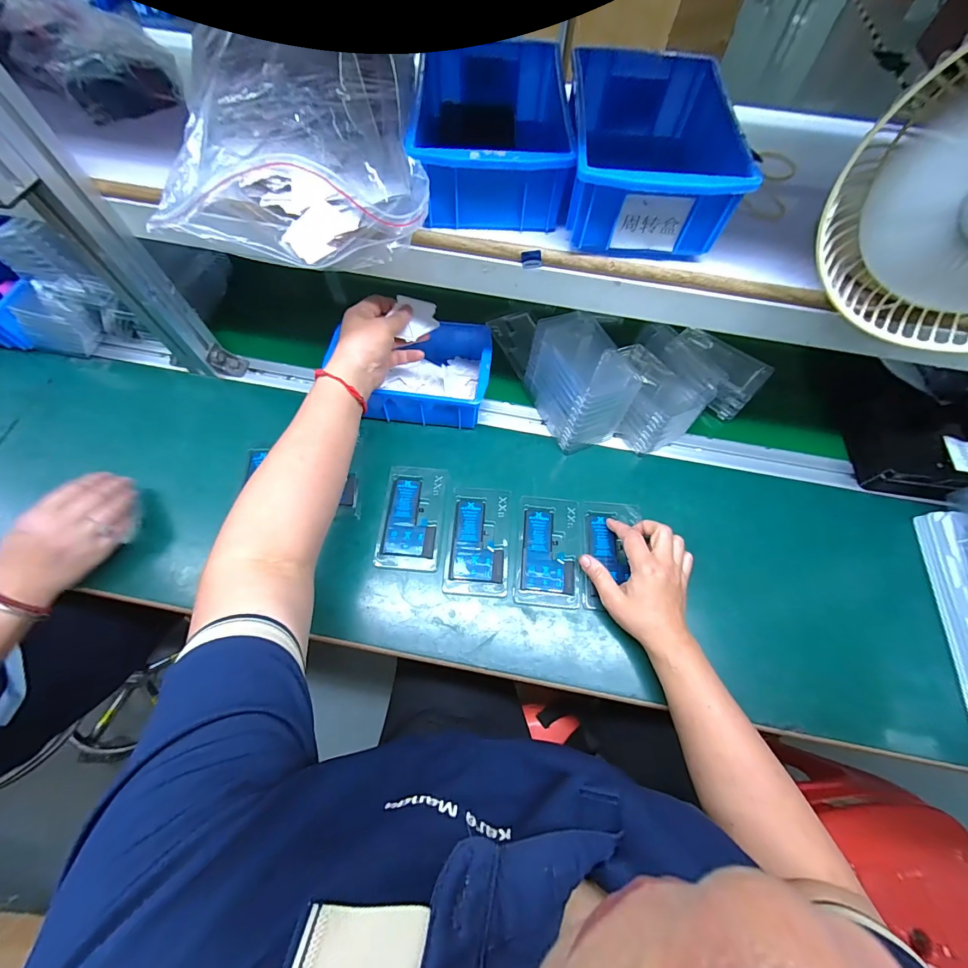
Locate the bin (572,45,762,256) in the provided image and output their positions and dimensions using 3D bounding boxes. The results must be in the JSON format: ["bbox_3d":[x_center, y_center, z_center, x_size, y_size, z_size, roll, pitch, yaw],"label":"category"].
[{"bbox_3d":[0.141,-0.292,0.363,0.129,0.068,0.194,6,65,0],"label":"bin"}]

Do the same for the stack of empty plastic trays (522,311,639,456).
[{"bbox_3d":[0.119,-0.130,0.521,0.084,0.109,0.131,-22,68,-12],"label":"stack of empty plastic trays"}]

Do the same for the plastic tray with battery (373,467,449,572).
[{"bbox_3d":[-0.085,0.039,0.489,0.076,0.011,0.127,5,65,0],"label":"plastic tray with battery"}]

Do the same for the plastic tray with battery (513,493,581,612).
[{"bbox_3d":[0.076,0.076,0.478,0.072,0.010,0.129,6,65,0],"label":"plastic tray with battery"}]

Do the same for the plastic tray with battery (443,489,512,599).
[{"bbox_3d":[-0.006,0.065,0.478,0.071,0.008,0.126,5,65,0],"label":"plastic tray with battery"}]

